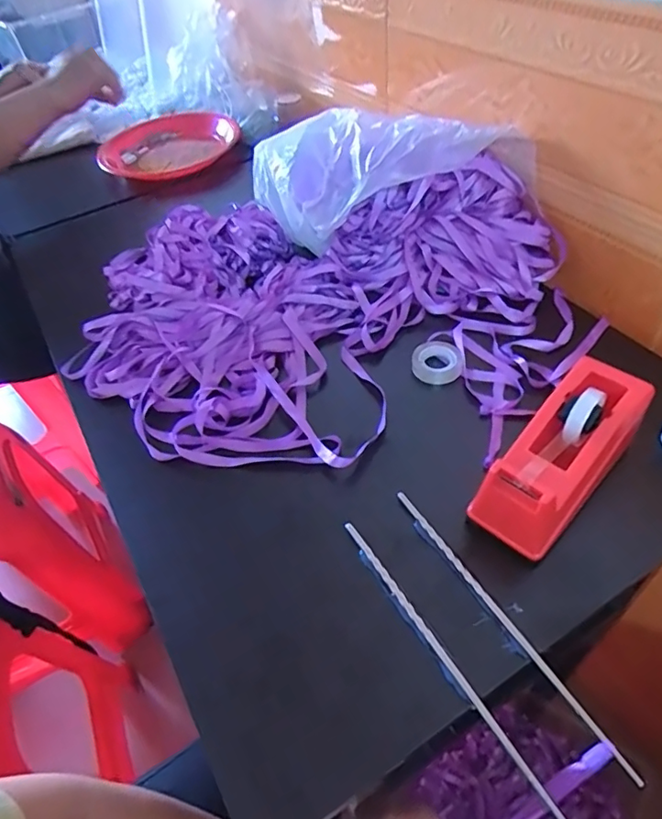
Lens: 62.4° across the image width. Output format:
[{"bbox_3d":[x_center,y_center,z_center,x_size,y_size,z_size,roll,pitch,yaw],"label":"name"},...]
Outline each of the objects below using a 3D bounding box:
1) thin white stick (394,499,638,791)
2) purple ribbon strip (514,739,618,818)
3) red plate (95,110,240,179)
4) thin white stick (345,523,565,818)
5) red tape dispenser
[{"bbox_3d":[0.111,0.135,0.363,0.007,0.008,0.220,-26,52,-17],"label":"thin white stick"},{"bbox_3d":[0.130,0.288,0.381,0.032,0.249,0.014,-25,50,-33],"label":"purple ribbon strip"},{"bbox_3d":[-0.290,-0.451,0.946,0.228,0.055,0.229,-6,44,6],"label":"red plate"},{"bbox_3d":[0.069,0.155,0.355,0.007,0.004,0.213,-27,52,-18],"label":"thin white stick"},{"bbox_3d":[0.171,0.035,0.408,0.157,0.075,0.063,-38,56,-25],"label":"red tape dispenser"}]

